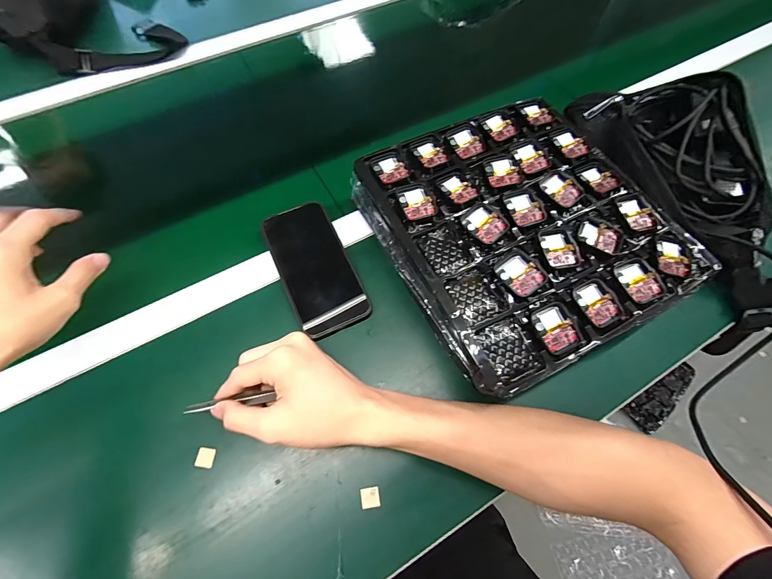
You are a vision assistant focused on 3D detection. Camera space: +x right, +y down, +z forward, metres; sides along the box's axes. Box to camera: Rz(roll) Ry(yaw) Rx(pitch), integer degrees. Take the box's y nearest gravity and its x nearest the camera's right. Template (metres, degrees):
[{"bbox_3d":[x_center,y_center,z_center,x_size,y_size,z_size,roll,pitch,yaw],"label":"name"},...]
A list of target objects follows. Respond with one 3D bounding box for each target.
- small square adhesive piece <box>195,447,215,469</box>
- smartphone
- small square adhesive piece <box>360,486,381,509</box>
[{"bbox_3d":[-0.167,0.155,0.318,0.017,0.004,0.016,6,64,2],"label":"small square adhesive piece"},{"bbox_3d":[-0.081,-0.028,0.390,0.077,0.008,0.159,-23,71,-12],"label":"smartphone"},{"bbox_3d":[-0.014,0.185,0.306,0.017,0.004,0.016,-8,65,-5],"label":"small square adhesive piece"}]

